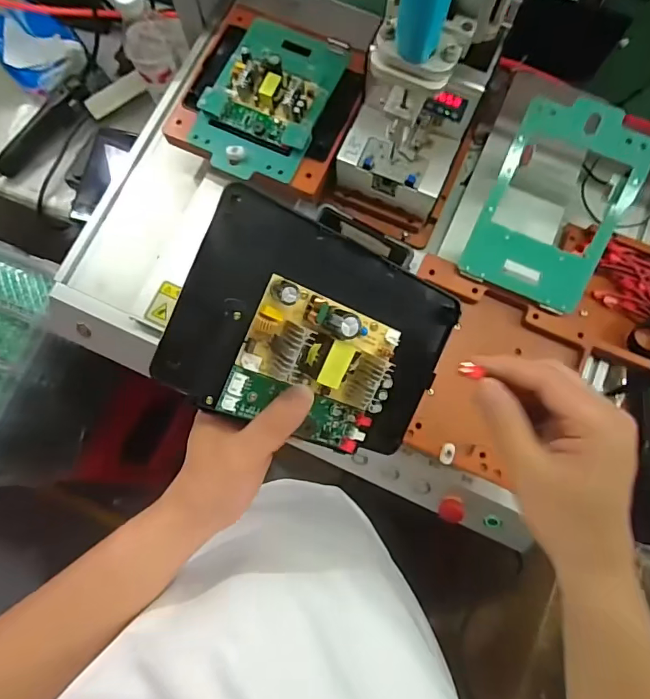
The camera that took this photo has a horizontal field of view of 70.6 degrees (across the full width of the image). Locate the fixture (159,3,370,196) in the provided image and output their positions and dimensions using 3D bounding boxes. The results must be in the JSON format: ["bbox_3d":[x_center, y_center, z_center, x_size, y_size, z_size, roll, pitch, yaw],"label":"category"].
[{"bbox_3d":[-0.064,-0.295,0.530,0.194,0.033,0.195,22,79,5],"label":"fixture"}]

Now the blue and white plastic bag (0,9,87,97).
[{"bbox_3d":[-0.452,-0.472,0.730,0.119,0.048,0.143,-37,80,-7],"label":"blue and white plastic bag"}]

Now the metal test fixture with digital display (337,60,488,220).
[{"bbox_3d":[0.086,-0.233,0.507,0.120,0.107,0.102,24,79,5],"label":"metal test fixture with digital display"}]

